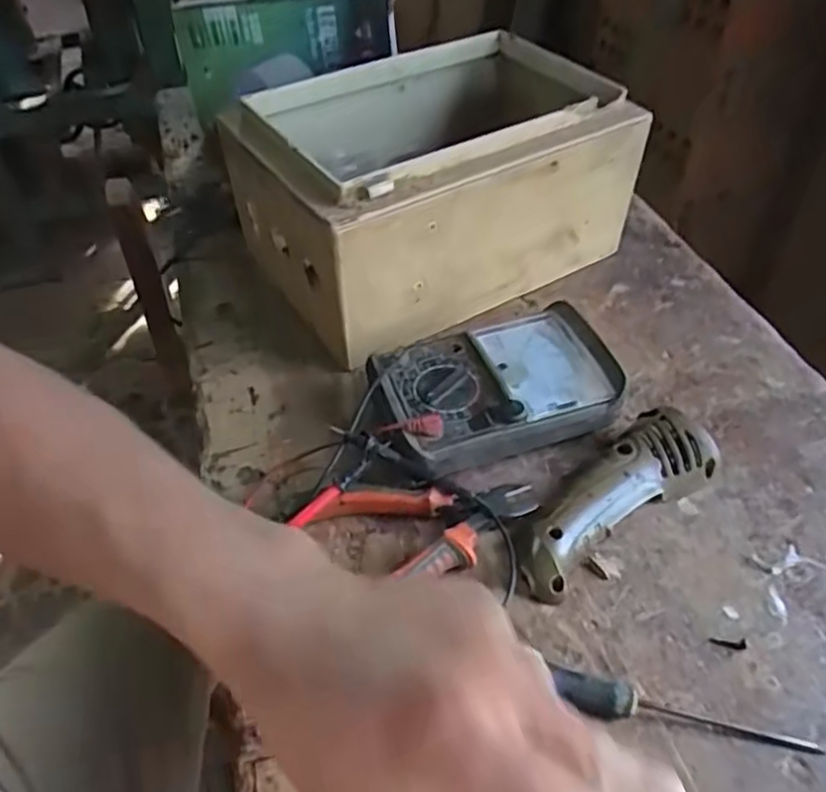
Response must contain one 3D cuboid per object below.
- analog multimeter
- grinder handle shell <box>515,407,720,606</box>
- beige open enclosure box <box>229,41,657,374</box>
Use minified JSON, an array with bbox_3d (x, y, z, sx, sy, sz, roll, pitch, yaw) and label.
[{"bbox_3d":[0.058,-0.001,0.501,0.169,0.052,0.106,-14,47,-13],"label":"analog multimeter"},{"bbox_3d":[0.128,0.066,0.447,0.158,0.032,0.054,-30,53,-26],"label":"grinder handle shell"},{"bbox_3d":[0.031,-0.197,0.624,0.344,0.151,0.215,-26,51,-23],"label":"beige open enclosure box"}]

